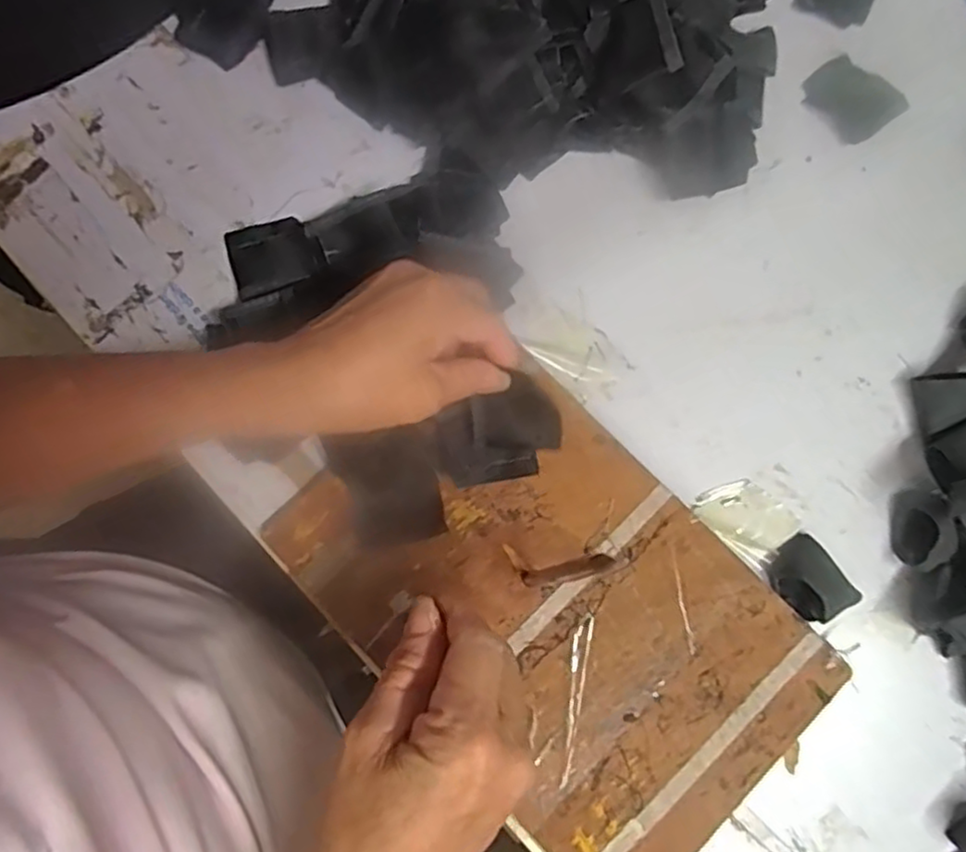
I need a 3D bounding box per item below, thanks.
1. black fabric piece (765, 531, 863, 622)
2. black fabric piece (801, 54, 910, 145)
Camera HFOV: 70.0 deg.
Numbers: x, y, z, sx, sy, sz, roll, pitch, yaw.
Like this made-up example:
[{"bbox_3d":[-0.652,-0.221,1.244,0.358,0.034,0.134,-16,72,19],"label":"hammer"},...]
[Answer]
[{"bbox_3d":[0.177,0.083,0.365,0.037,0.024,0.044,-33,81,-6],"label":"black fabric piece"},{"bbox_3d":[0.235,-0.209,0.439,0.049,0.004,0.055,-40,81,-7],"label":"black fabric piece"}]

